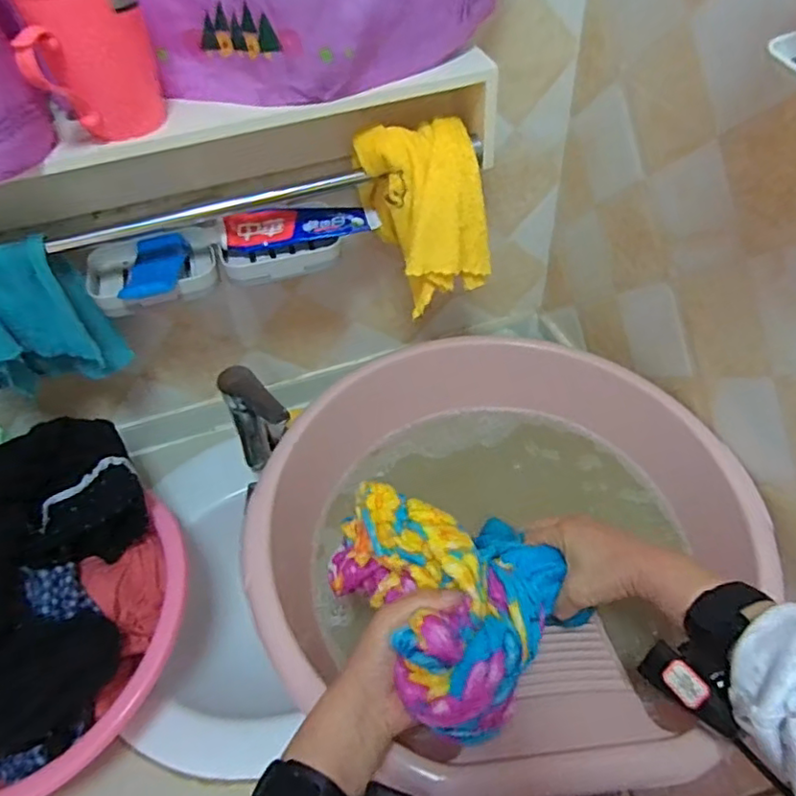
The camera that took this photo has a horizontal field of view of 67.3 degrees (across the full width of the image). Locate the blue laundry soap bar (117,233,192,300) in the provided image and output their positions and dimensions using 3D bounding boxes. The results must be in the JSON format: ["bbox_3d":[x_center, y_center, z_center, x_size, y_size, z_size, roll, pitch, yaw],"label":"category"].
[{"bbox_3d":[-0.248,-0.132,0.614,0.056,0.020,0.102,-8,49,-2],"label":"blue laundry soap bar"}]

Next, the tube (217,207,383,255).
[{"bbox_3d":[-0.104,-0.190,0.635,0.163,0.027,0.043,-14,50,-7],"label":"tube"}]

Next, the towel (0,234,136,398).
[{"bbox_3d":[-0.377,-0.073,0.605,0.147,0.176,0.057,-31,54,-21],"label":"towel"}]

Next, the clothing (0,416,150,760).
[{"bbox_3d":[-0.368,0.164,0.588,0.192,0.135,0.348,-2,49,3],"label":"clothing"}]

